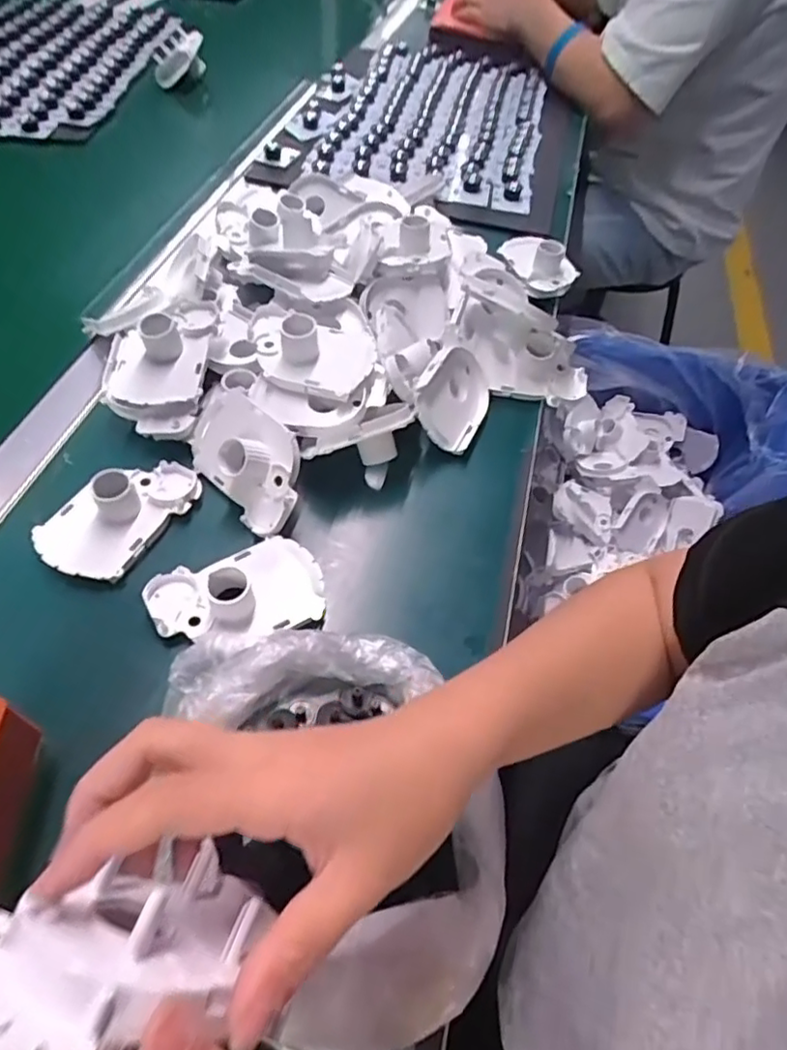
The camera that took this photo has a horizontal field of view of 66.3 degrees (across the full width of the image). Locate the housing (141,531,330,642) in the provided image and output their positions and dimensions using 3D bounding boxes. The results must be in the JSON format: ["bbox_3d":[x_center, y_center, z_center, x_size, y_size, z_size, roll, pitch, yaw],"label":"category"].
[{"bbox_3d":[-0.096,0.042,0.373,0.101,0.033,0.066,-22,59,-20],"label":"housing"}]

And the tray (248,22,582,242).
[{"bbox_3d":[0.064,-0.567,0.838,0.381,0.073,0.493,13,54,4],"label":"tray"}]

